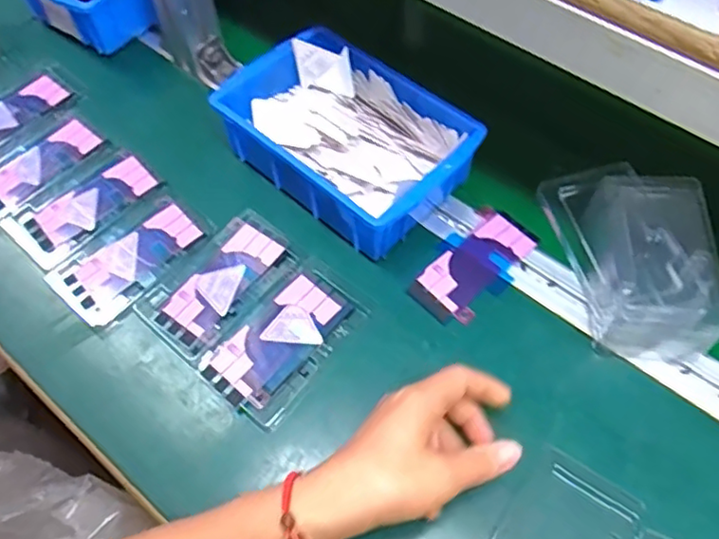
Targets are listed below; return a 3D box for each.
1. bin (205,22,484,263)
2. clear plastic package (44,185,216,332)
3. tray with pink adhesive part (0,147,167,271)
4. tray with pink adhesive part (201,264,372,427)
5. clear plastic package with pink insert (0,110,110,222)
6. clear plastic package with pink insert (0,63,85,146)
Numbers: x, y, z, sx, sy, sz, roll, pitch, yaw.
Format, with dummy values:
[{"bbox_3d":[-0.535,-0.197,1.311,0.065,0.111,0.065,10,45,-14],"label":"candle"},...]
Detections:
[{"bbox_3d":[-0.010,-0.112,0.536,0.204,0.063,0.139,37,66,21],"label":"bin"},{"bbox_3d":[-0.188,-0.014,0.512,0.074,0.006,0.125,35,66,20],"label":"clear plastic package"},{"bbox_3d":[-0.239,-0.058,0.540,0.070,0.005,0.125,40,67,22],"label":"tray with pink adhesive part"},{"bbox_3d":[-0.055,0.054,0.470,0.075,0.005,0.119,36,66,20],"label":"tray with pink adhesive part"},{"bbox_3d":[-0.298,-0.099,0.566,0.076,0.005,0.129,38,67,21],"label":"clear plastic package with pink insert"},{"bbox_3d":[-0.337,-0.157,0.599,0.124,0.008,0.070,-38,65,-20],"label":"clear plastic package with pink insert"}]

